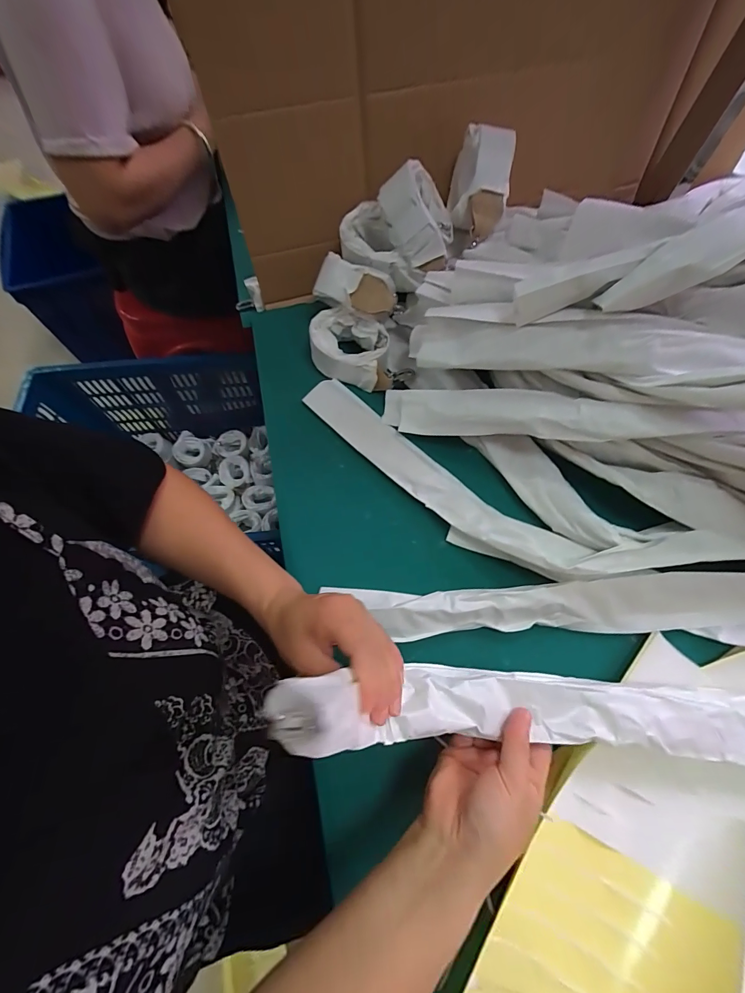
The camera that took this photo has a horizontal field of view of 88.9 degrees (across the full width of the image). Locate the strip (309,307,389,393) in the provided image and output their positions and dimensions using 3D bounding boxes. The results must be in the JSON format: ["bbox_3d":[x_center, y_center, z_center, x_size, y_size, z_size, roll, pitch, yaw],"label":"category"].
[{"bbox_3d":[-0.030,-0.192,0.492,0.106,0.044,0.073,22,69,9],"label":"strip"}]

